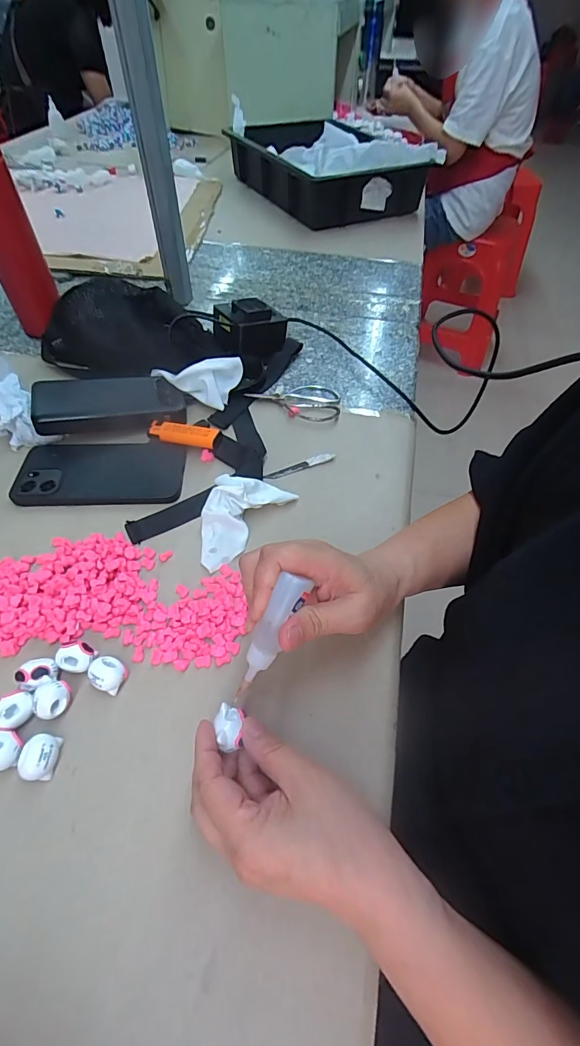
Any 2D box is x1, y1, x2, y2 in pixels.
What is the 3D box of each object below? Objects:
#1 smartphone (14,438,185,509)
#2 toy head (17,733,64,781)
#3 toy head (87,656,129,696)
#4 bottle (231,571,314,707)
[{"bbox_3d":[-0.192,-0.053,0.431,0.162,0.012,0.078,-1,52,-2],"label":"smartphone"},{"bbox_3d":[-0.164,0.153,0.274,0.021,0.018,0.026,-3,52,-4],"label":"toy head"},{"bbox_3d":[-0.133,0.111,0.306,0.023,0.018,0.022,1,52,-1],"label":"toy head"},{"bbox_3d":[-0.013,0.072,0.262,0.017,0.089,0.020,30,17,20],"label":"bottle"}]

